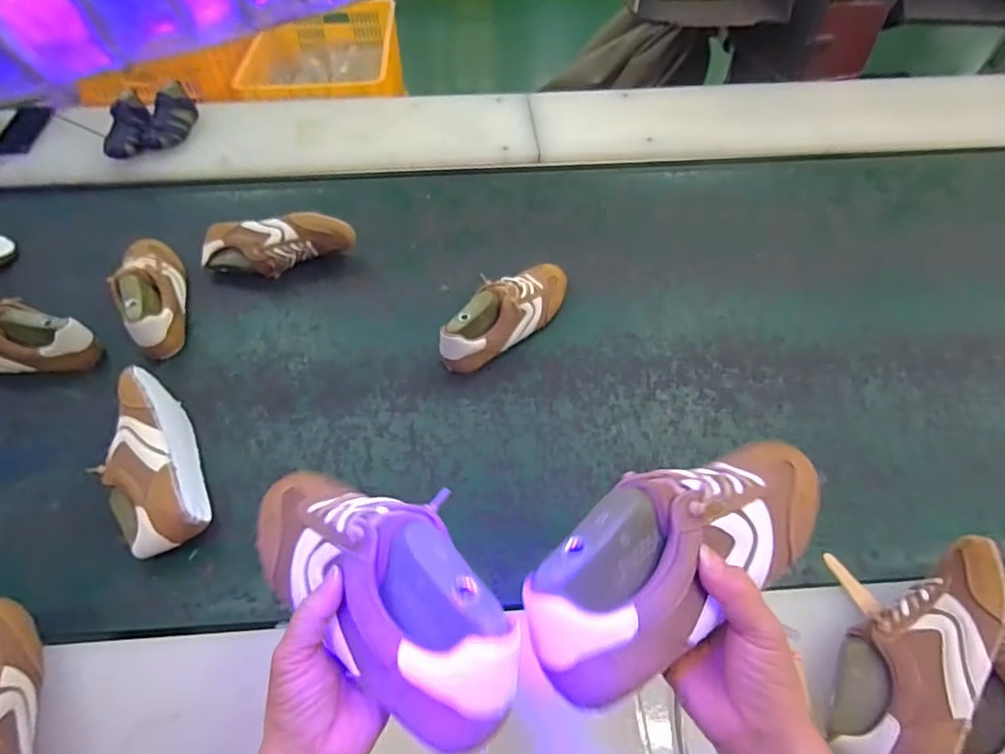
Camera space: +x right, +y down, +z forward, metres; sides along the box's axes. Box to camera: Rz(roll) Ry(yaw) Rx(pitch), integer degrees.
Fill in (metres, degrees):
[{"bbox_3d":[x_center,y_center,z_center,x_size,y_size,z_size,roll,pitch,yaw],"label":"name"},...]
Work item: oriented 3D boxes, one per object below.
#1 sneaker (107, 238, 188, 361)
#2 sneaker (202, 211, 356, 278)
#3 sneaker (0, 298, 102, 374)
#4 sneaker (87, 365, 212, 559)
[{"bbox_3d":[-0.554,-0.141,0.862,0.078,0.095,0.252,-19,57,-13],"label":"sneaker"},{"bbox_3d":[-0.380,-0.220,0.920,0.245,0.092,0.076,0,55,0],"label":"sneaker"},{"bbox_3d":[-0.725,-0.058,0.802,0.252,0.092,0.073,1,55,0],"label":"sneaker"},{"bbox_3d":[-0.447,0.106,0.691,0.097,0.089,0.242,-24,58,-16],"label":"sneaker"}]

